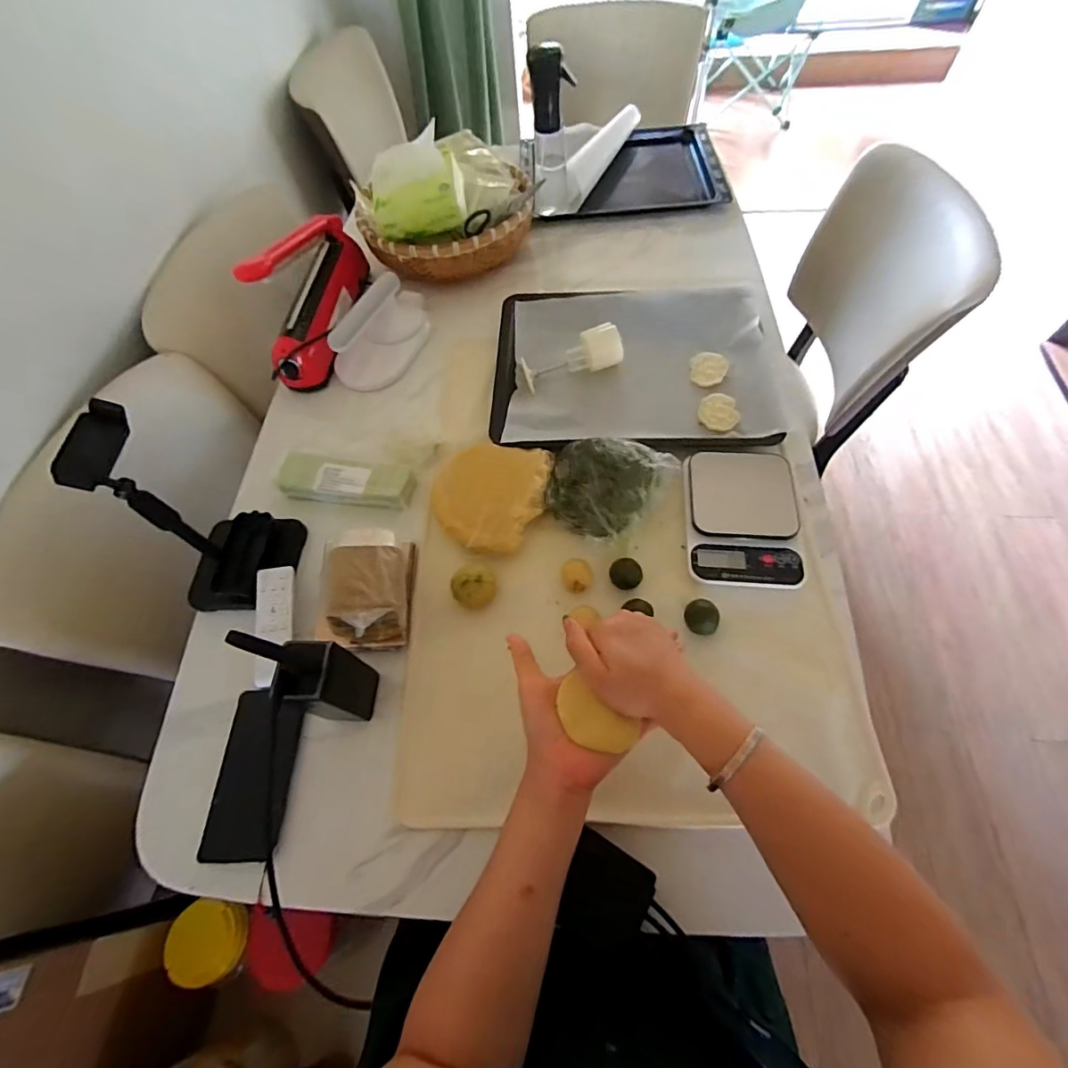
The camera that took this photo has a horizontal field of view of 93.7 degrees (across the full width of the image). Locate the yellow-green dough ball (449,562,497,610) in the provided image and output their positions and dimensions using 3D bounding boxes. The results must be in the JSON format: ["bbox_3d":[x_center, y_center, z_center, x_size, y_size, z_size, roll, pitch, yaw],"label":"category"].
[{"bbox_3d":[-0.069,0.061,0.589,0.053,0.033,0.047,-27,63,-10],"label":"yellow-green dough ball"}]

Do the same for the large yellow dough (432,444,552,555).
[{"bbox_3d":[-0.057,-0.045,0.651,0.142,0.045,0.152,5,62,7],"label":"large yellow dough"}]

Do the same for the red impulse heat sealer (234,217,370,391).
[{"bbox_3d":[-0.345,-0.392,0.782,0.070,0.180,0.303,3,62,6],"label":"red impulse heat sealer"}]

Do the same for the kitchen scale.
[{"bbox_3d":[0.256,-0.029,0.612,0.137,0.027,0.196,5,62,7],"label":"kitchen scale"}]

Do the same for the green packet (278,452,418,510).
[{"bbox_3d":[-0.254,-0.071,0.677,0.179,0.040,0.061,6,62,7],"label":"green packet"}]

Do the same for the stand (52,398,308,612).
[{"bbox_3d":[-0.369,-0.016,0.536,0.119,0.246,0.129,8,63,8],"label":"stand"}]

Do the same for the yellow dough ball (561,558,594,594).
[{"bbox_3d":[0.051,0.051,0.593,0.037,0.022,0.035,-2,62,3],"label":"yellow dough ball"}]

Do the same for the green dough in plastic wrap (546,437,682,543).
[{"bbox_3d":[0.087,-0.072,0.620,0.132,0.064,0.146,37,70,21],"label":"green dough in plastic wrap"}]

